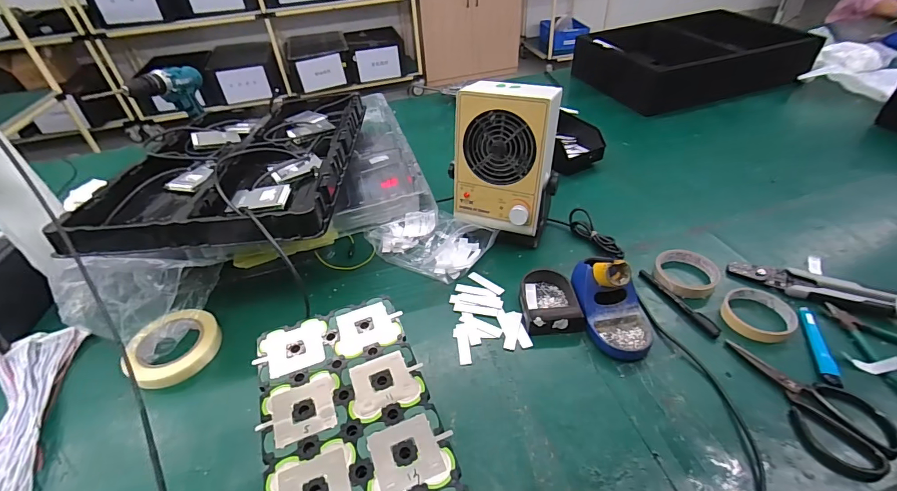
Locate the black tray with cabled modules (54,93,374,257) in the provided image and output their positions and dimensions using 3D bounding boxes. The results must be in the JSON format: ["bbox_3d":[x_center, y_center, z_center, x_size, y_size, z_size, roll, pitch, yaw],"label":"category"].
[{"bbox_3d":[-0.339,-0.152,0.696,0.335,0.058,0.465,-4,41,1],"label":"black tray with cabled modules"}]

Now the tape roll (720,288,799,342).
[{"bbox_3d":[0.429,0.094,0.566,0.086,0.019,0.084,-3,42,2],"label":"tape roll"}]

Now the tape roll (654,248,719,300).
[{"bbox_3d":[0.362,0.041,0.627,0.088,0.031,0.083,-6,42,-1],"label":"tape roll"}]

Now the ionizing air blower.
[{"bbox_3d":[0.094,-0.124,0.667,0.152,0.246,0.120,14,45,20],"label":"ionizing air blower"}]

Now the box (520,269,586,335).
[{"bbox_3d":[0.145,0.077,0.597,0.077,0.036,0.108,-5,42,0],"label":"box"}]

